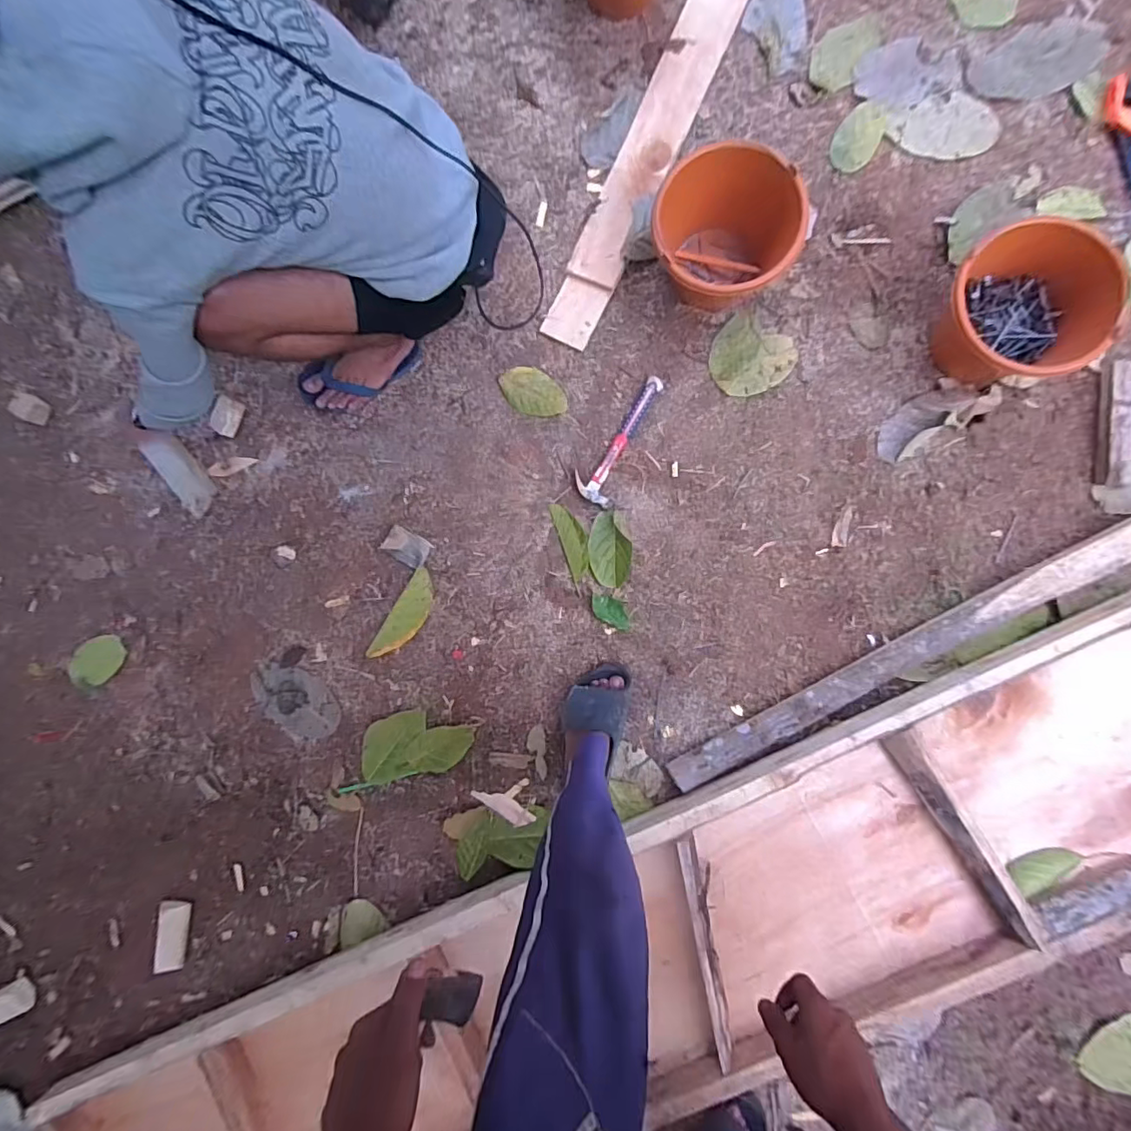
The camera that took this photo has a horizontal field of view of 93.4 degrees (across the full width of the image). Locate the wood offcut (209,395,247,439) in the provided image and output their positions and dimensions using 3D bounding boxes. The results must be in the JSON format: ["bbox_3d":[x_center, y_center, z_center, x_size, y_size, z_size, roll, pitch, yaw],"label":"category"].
[{"bbox_3d":[-0.704,-0.309,1.116,0.049,0.030,0.077,23,91,6],"label":"wood offcut"}]

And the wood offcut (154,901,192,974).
[{"bbox_3d":[-0.807,0.763,1.096,0.057,0.012,0.145,7,90,-16],"label":"wood offcut"}]

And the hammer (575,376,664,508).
[{"bbox_3d":[0.108,-0.250,1.049,0.083,0.024,0.268,28,91,6],"label":"hammer"}]

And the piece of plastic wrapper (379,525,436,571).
[{"bbox_3d":[-0.322,-0.036,1.082,0.091,0.018,0.063,26,91,6],"label":"piece of plastic wrapper"}]

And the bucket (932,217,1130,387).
[{"bbox_3d":[0.773,-0.428,0.923,0.229,0.161,0.253,-41,85,3],"label":"bucket"}]

